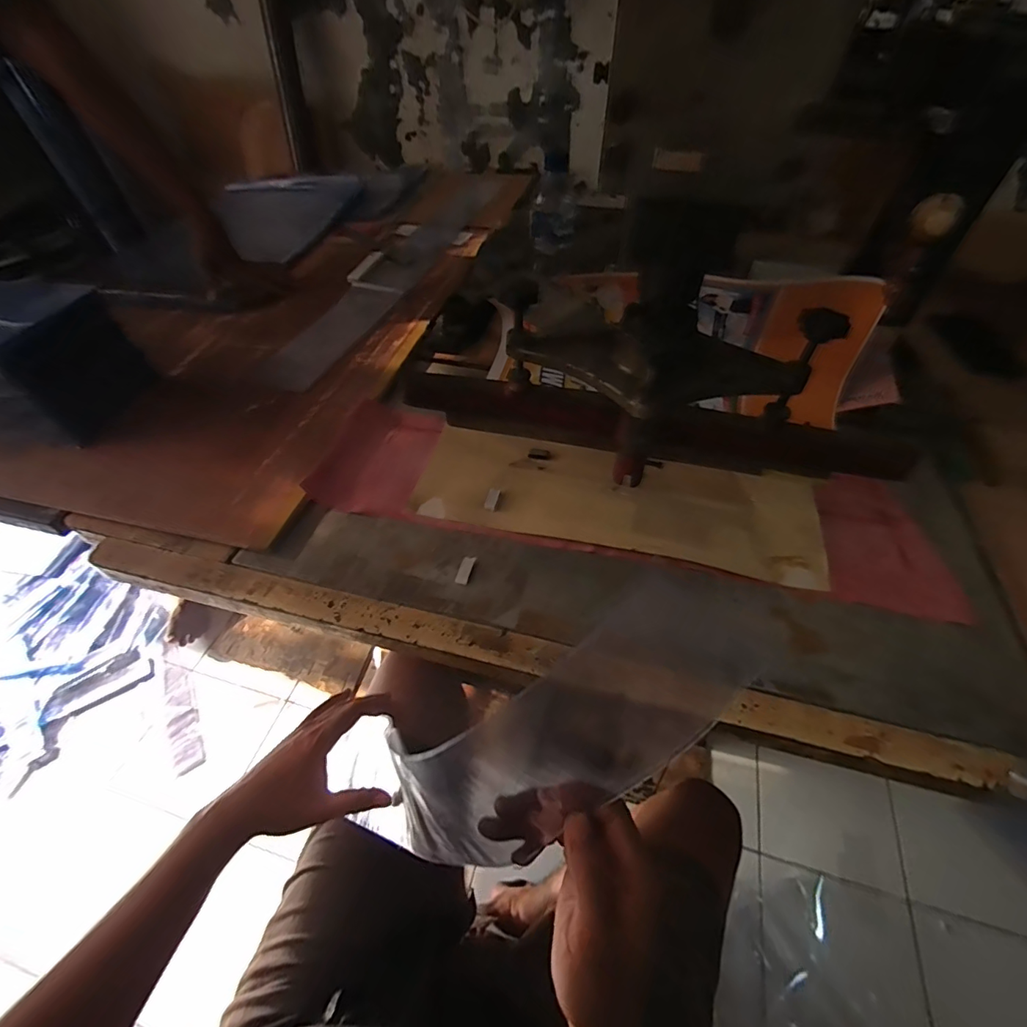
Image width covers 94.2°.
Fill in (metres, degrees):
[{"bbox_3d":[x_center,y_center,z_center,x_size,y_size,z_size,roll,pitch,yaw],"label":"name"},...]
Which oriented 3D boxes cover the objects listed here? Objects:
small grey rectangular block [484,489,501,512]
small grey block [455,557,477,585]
[{"bbox_3d":[-0.024,-0.016,0.538,0.014,0.004,0.030,10,52,10],"label":"small grey rectangular block"},{"bbox_3d":[-0.048,0.057,0.479,0.012,0.005,0.033,11,51,9],"label":"small grey block"}]

